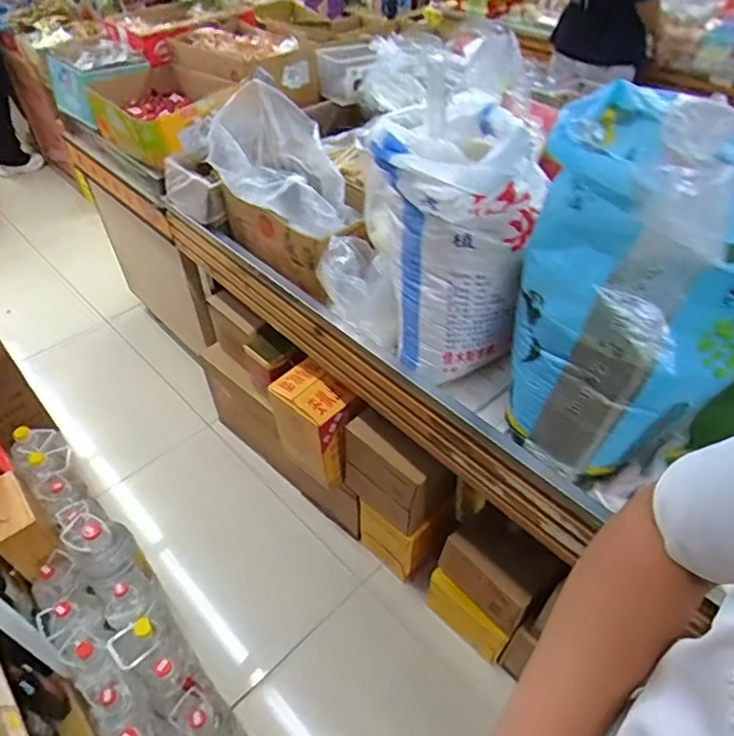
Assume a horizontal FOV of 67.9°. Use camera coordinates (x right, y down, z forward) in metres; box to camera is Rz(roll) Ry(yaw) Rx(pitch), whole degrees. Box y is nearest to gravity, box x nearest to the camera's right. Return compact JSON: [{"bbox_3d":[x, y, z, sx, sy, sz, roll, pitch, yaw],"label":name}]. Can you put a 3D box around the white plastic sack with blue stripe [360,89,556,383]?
[{"bbox_3d":[0.148,-0.247,1.003,0.279,0.398,0.314,4,46,4],"label":"white plastic sack with blue stripe"}]

